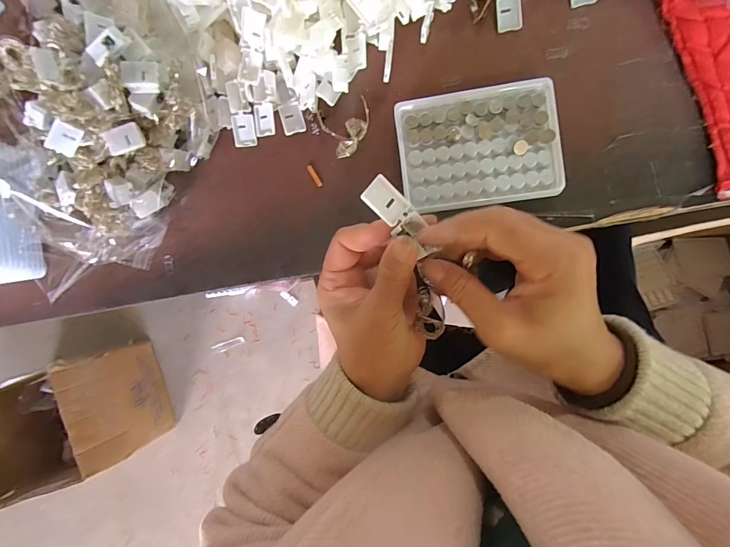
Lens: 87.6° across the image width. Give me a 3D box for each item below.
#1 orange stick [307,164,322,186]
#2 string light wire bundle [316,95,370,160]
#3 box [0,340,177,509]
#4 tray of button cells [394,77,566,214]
[{"bbox_3d":[-0.047,-0.091,0.354,0.005,0.004,0.022,-31,87,7],"label":"orange stick"},{"bbox_3d":[-0.016,-0.130,0.344,0.045,0.010,0.047,-17,89,8],"label":"string light wire bundle"},{"bbox_3d":[-0.807,0.394,1.020,0.429,0.300,0.272,-20,87,7],"label":"box"},{"bbox_3d":[0.096,-0.108,0.328,0.128,0.022,0.097,-7,90,8],"label":"tray of button cells"}]

